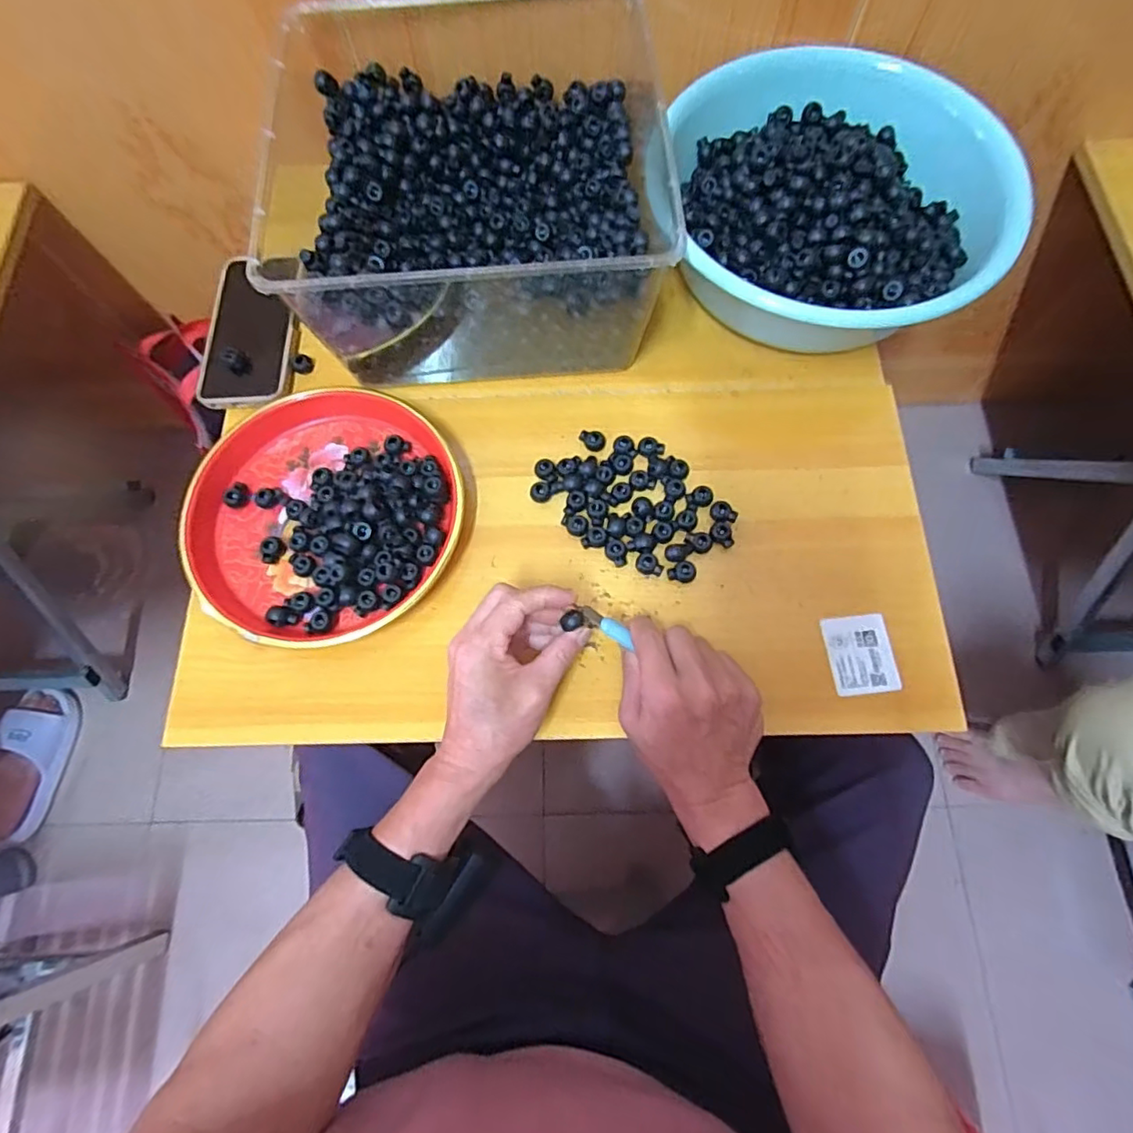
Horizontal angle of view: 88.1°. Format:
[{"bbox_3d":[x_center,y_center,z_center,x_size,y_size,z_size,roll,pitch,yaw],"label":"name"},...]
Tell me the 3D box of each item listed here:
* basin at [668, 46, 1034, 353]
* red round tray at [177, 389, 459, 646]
[{"bbox_3d":[0.222,-0.309,0.505,0.275,0.105,0.230,15,73,6],"label":"basin"},{"bbox_3d":[-0.197,-0.048,0.488,0.214,0.034,0.224,0,72,1],"label":"red round tray"}]

